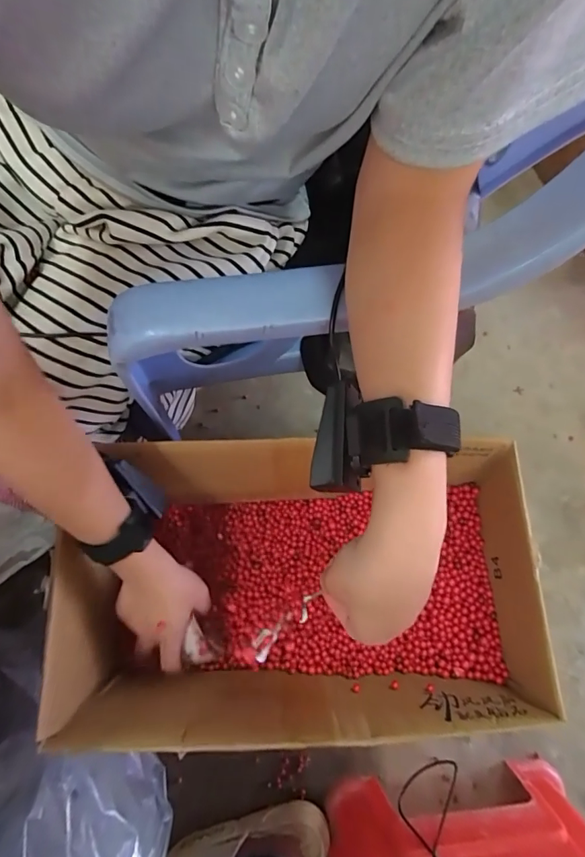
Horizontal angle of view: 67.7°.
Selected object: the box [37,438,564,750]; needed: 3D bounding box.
[{"bbox_3d":[0.004,0.157,0.466,0.433,0.150,0.257,-1,74,-2],"label":"box"}]

